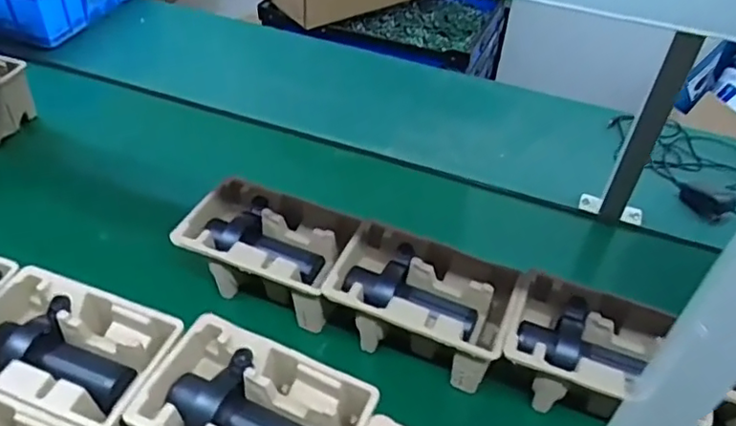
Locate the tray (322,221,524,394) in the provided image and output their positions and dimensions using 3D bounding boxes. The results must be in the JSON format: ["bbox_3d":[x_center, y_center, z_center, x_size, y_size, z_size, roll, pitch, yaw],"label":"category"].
[{"bbox_3d":[0.068,0.115,0.776,0.225,0.107,0.140,18,47,15],"label":"tray"}]

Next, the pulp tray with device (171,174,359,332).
[{"bbox_3d":[-0.139,0.055,0.838,0.225,0.092,0.139,19,47,16],"label":"pulp tray with device"}]

